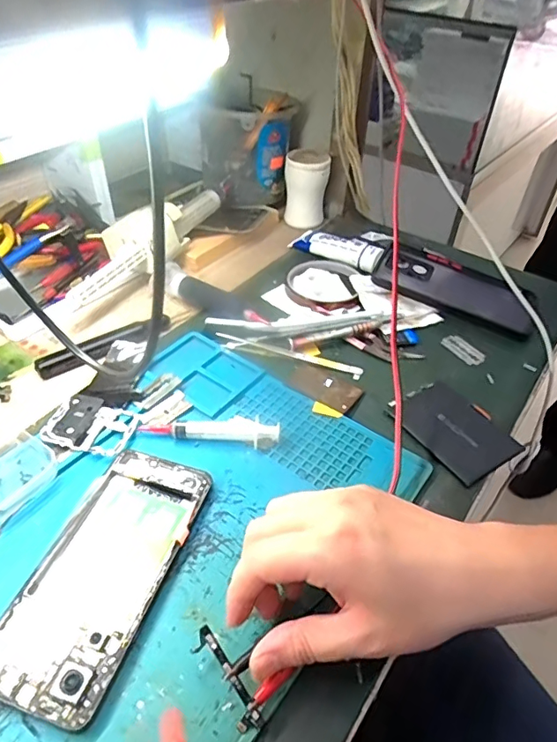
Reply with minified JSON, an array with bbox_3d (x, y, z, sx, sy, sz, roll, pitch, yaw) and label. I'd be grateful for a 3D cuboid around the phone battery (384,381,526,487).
[{"bbox_3d":[0.137,0.043,0.400,0.065,0.008,0.088,-23,49,-26],"label":"phone battery"}]

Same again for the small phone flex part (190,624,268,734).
[{"bbox_3d":[-0.026,0.156,0.257,0.014,0.004,0.053,-38,79,5],"label":"small phone flex part"}]

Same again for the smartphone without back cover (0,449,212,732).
[{"bbox_3d":[-0.103,0.116,0.308,0.072,0.008,0.157,14,44,12],"label":"smartphone without back cover"}]

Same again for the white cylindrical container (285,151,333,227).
[{"bbox_3d":[0.034,-0.229,0.637,0.054,0.076,0.043,6,43,3],"label":"white cylindrical container"}]

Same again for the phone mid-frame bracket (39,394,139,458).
[{"bbox_3d":[-0.143,0.040,0.391,0.064,0.004,0.049,12,44,10],"label":"phone mid-frame bracket"}]

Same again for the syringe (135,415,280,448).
[{"bbox_3d":[-0.051,0.044,0.387,0.103,0.009,0.025,-1,43,-4],"label":"syringe"}]

